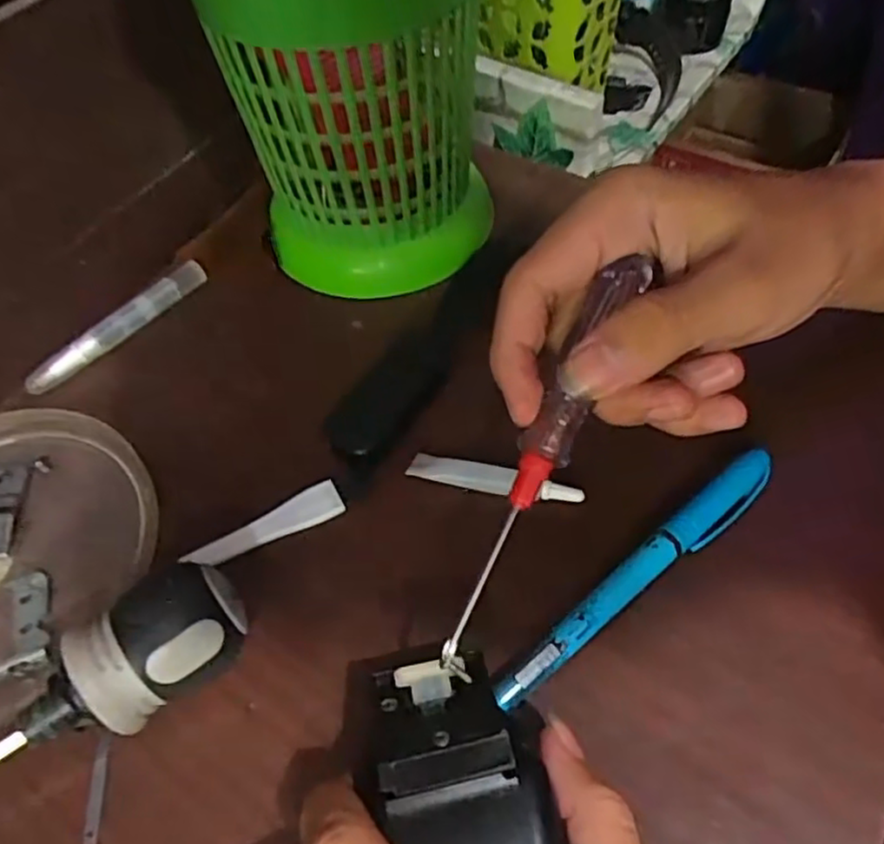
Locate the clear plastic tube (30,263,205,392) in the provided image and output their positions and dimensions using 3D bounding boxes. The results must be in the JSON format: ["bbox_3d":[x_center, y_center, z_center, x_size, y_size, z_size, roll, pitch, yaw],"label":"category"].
[{"bbox_3d":[-0.154,-0.046,0.333,0.009,0.013,0.096,35,64,26],"label":"clear plastic tube"}]

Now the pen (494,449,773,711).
[{"bbox_3d":[0.071,0.054,0.242,0.131,0.012,0.015,-36,59,-20],"label":"pen"}]

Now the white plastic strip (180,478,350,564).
[{"bbox_3d":[-0.069,0.040,0.268,0.061,0.004,0.014,-23,56,-11],"label":"white plastic strip"}]

